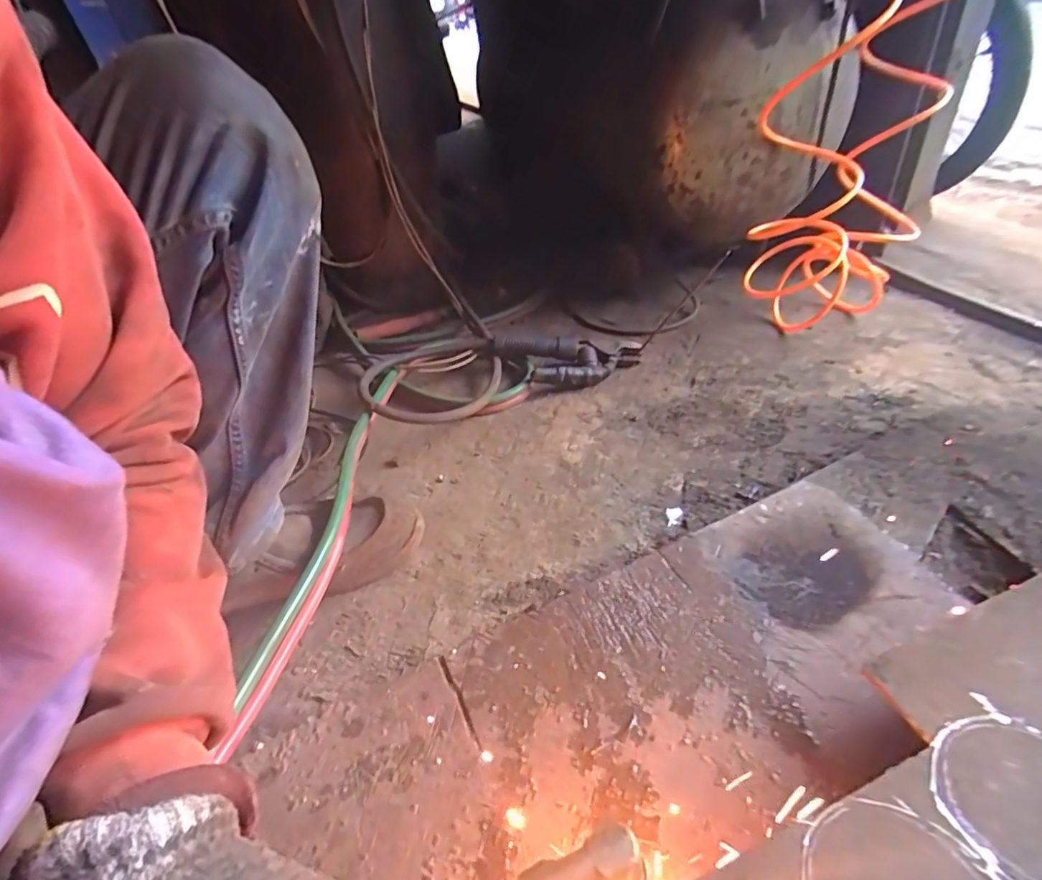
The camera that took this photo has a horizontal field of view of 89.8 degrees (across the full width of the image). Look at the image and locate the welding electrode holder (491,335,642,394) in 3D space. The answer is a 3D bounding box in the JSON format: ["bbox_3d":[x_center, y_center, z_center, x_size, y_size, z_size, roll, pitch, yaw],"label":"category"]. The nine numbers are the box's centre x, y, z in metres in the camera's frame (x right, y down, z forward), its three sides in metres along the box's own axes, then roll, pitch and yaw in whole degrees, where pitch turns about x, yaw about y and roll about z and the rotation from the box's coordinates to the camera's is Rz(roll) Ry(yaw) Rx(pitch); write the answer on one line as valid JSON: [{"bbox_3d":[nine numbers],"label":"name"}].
[{"bbox_3d":[0.069,-0.127,0.820,0.230,0.057,0.093,1,41,11],"label":"welding electrode holder"}]

